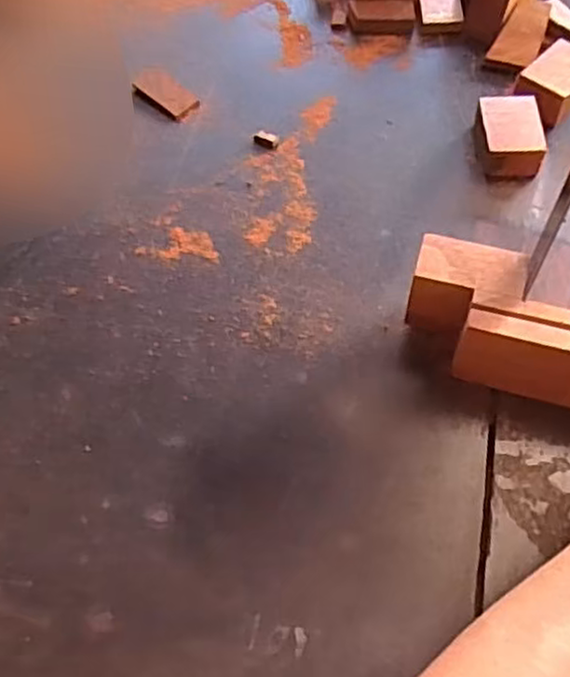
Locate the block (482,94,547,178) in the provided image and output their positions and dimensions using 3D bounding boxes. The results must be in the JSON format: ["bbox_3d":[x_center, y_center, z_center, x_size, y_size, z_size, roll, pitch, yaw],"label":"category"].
[{"bbox_3d":[0.144,-0.129,0.442,0.035,0.029,0.050,2,60,4],"label":"block"}]

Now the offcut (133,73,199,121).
[{"bbox_3d":[-0.086,-0.176,0.494,0.049,0.004,0.026,38,69,21],"label":"offcut"}]

